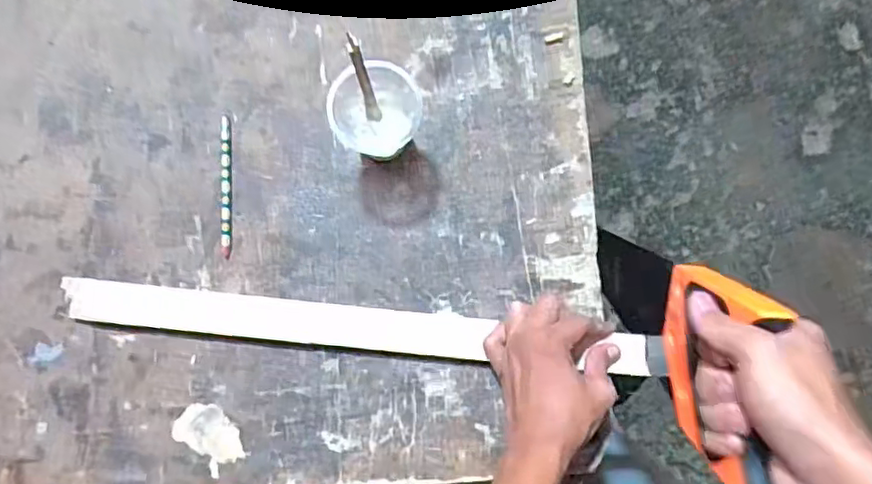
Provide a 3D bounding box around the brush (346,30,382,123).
[{"bbox_3d":[-0.055,-0.122,0.475,0.011,0.082,0.013,-16,66,-2],"label":"brush"}]

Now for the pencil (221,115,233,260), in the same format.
[{"bbox_3d":[-0.185,-0.049,0.539,0.009,0.004,0.123,0,87,-1],"label":"pencil"}]

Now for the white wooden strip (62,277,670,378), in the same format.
[{"bbox_3d":[-0.058,0.077,0.539,0.522,0.014,0.037,6,87,-1],"label":"white wooden strip"}]

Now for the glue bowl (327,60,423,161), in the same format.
[{"bbox_3d":[-0.048,-0.104,0.497,0.075,0.086,0.064,-12,88,-2],"label":"glue bowl"}]

